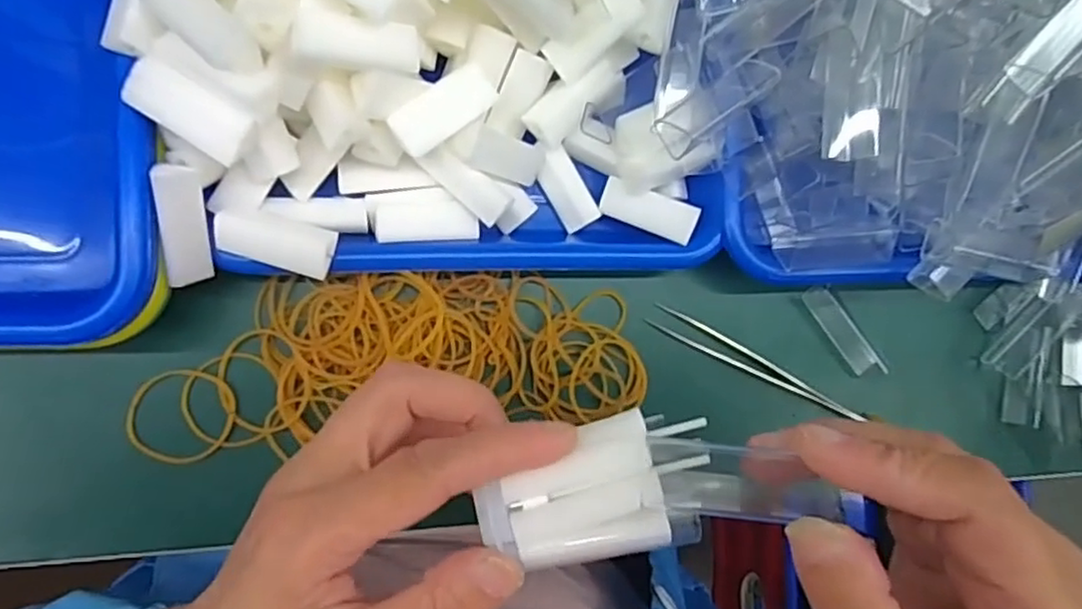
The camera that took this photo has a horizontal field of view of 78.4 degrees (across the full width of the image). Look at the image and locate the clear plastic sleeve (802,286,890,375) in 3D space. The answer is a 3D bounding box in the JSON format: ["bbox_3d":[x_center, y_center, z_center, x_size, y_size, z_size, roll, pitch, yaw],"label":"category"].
[{"bbox_3d":[0.157,0.013,0.343,0.015,0.012,0.052,-40,94,-8],"label":"clear plastic sleeve"}]

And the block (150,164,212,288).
[{"bbox_3d":[-0.143,-0.032,0.262,0.019,0.010,0.048,-20,121,-43],"label":"block"}]

